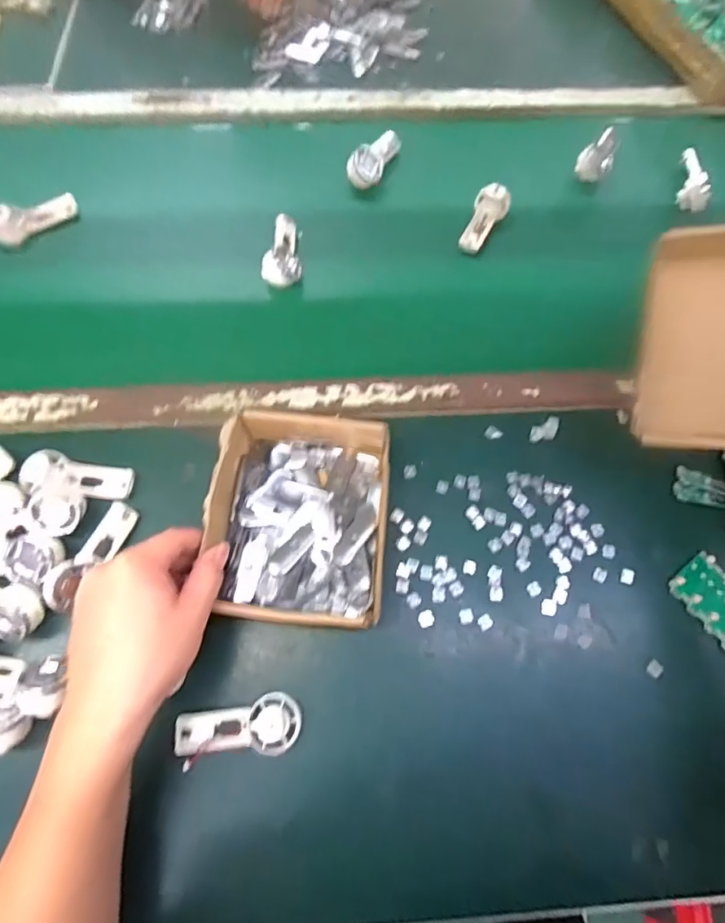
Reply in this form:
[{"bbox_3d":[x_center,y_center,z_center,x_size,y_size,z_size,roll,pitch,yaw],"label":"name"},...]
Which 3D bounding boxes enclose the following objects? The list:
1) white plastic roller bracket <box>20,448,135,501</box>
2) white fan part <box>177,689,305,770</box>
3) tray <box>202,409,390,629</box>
[{"bbox_3d":[-0.255,0.016,0.467,0.091,0.026,0.037,11,69,2],"label":"white plastic roller bracket"},{"bbox_3d":[-0.096,0.209,0.404,0.094,0.029,0.040,-9,69,-6],"label":"white fan part"},{"bbox_3d":[-0.052,0.044,0.442,0.142,0.046,0.172,6,69,0],"label":"tray"}]

